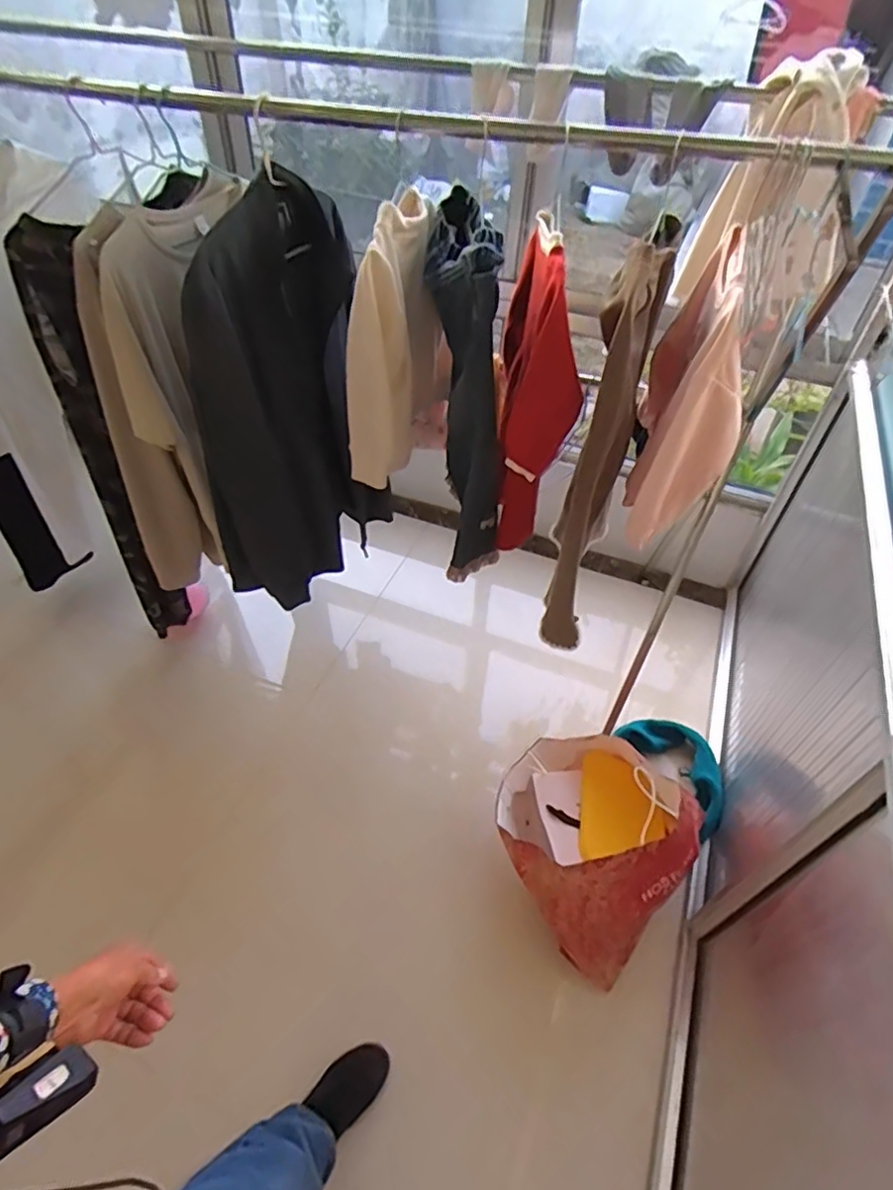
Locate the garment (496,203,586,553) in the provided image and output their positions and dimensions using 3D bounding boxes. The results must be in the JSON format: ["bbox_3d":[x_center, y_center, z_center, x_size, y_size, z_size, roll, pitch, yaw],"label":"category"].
[{"bbox_3d":[0.154,-0.342,1.066,0.102,0.503,0.277,4,48,-1],"label":"garment"}]

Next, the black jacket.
[{"bbox_3d":[-0.339,-0.371,1.226,0.247,0.721,0.370,8,48,2],"label":"black jacket"}]

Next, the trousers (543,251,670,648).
[{"bbox_3d":[0.272,-0.247,1.085,0.105,0.649,0.336,16,49,9],"label":"trousers"}]

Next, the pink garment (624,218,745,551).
[{"bbox_3d":[0.396,-0.328,0.970,0.128,0.348,0.340,16,49,9],"label":"pink garment"}]

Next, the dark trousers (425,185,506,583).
[{"bbox_3d":[0.040,-0.328,1.064,0.114,0.625,0.202,-14,30,-17],"label":"dark trousers"}]

